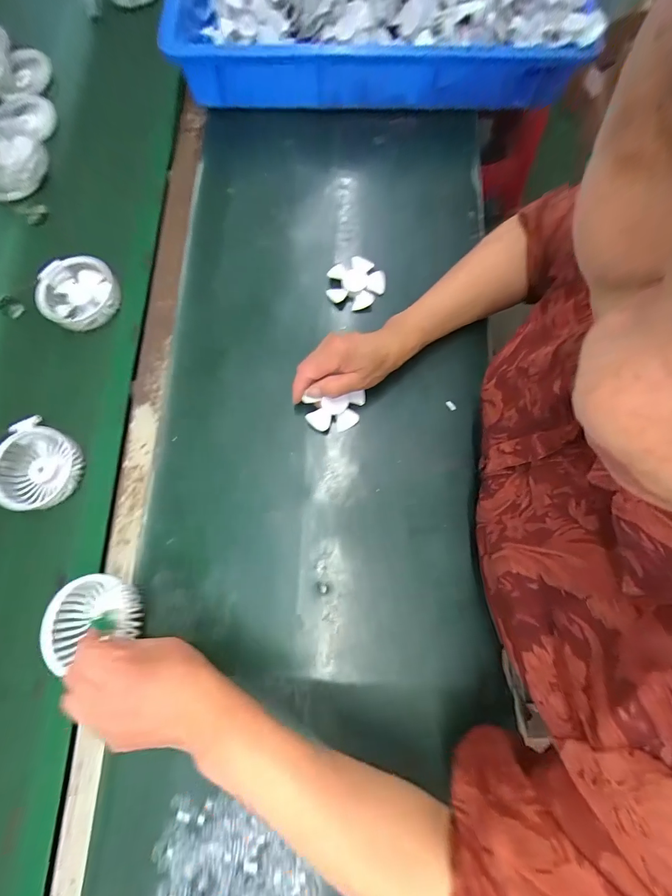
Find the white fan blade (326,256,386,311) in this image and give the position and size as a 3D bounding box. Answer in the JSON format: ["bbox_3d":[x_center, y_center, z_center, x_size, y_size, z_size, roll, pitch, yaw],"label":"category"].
[{"bbox_3d":[0.027,-0.213,0.484,0.071,0.018,0.064,-35,79,-6],"label":"white fan blade"}]

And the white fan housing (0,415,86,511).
[{"bbox_3d":[-0.341,0.021,0.428,0.086,0.030,0.096,16,78,5],"label":"white fan housing"}]

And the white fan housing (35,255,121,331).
[{"bbox_3d":[-0.332,-0.203,0.481,0.093,0.033,0.086,0,77,2],"label":"white fan housing"}]

